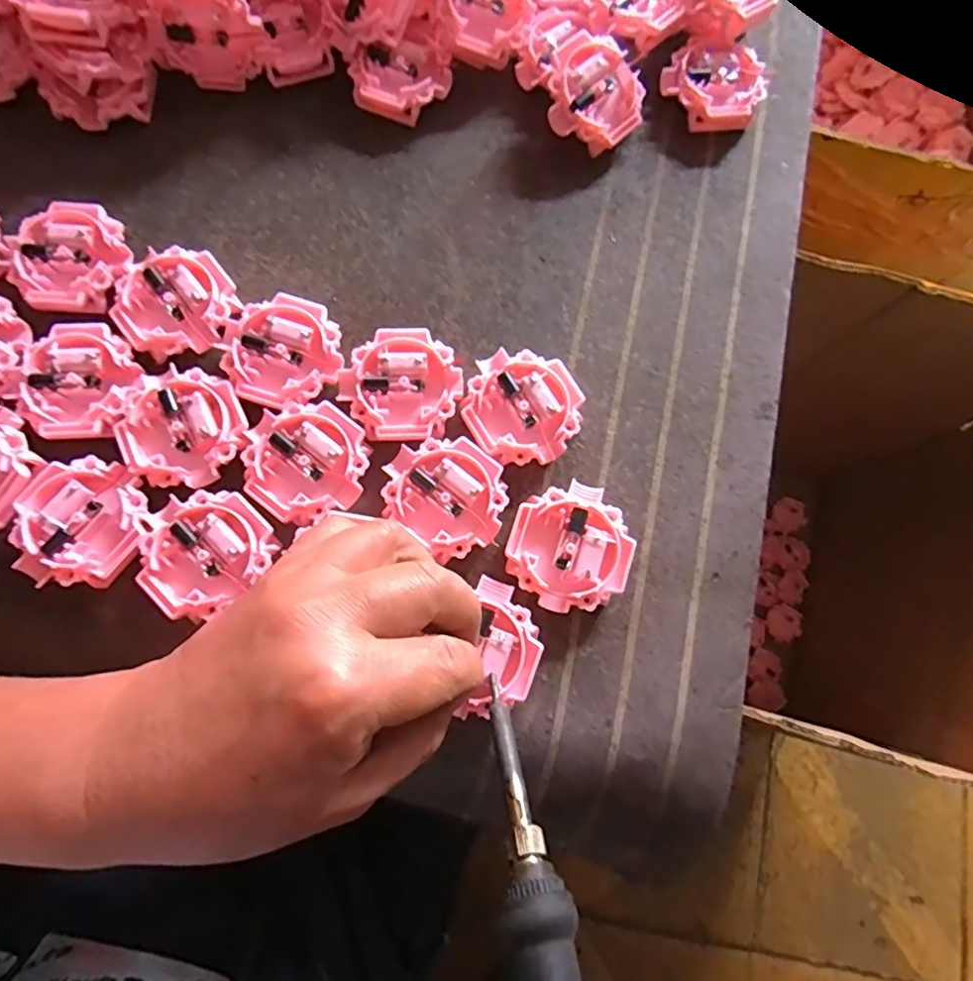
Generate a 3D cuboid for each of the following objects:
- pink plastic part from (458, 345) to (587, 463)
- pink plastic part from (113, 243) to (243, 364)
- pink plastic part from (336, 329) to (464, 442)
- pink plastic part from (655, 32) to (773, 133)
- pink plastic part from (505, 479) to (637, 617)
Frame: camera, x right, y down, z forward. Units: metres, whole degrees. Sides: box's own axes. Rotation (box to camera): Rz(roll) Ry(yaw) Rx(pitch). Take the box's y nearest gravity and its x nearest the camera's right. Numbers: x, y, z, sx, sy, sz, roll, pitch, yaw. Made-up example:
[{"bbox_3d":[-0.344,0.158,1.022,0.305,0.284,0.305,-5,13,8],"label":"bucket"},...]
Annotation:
[{"bbox_3d":[0.016,-0.038,0.265,0.051,0.013,0.054,-33,80,-9],"label":"pink plastic part"},{"bbox_3d":[-0.144,-0.087,0.268,0.051,0.013,0.047,0,77,-2],"label":"pink plastic part"},{"bbox_3d":[-0.039,-0.048,0.264,0.054,0.011,0.051,0,77,-2],"label":"pink plastic part"},{"bbox_3d":[0.122,-0.218,0.313,0.053,0.020,0.047,19,77,3],"label":"pink plastic part"},{"bbox_3d":[0.037,0.025,0.251,0.051,0.013,0.054,18,77,2],"label":"pink plastic part"}]

